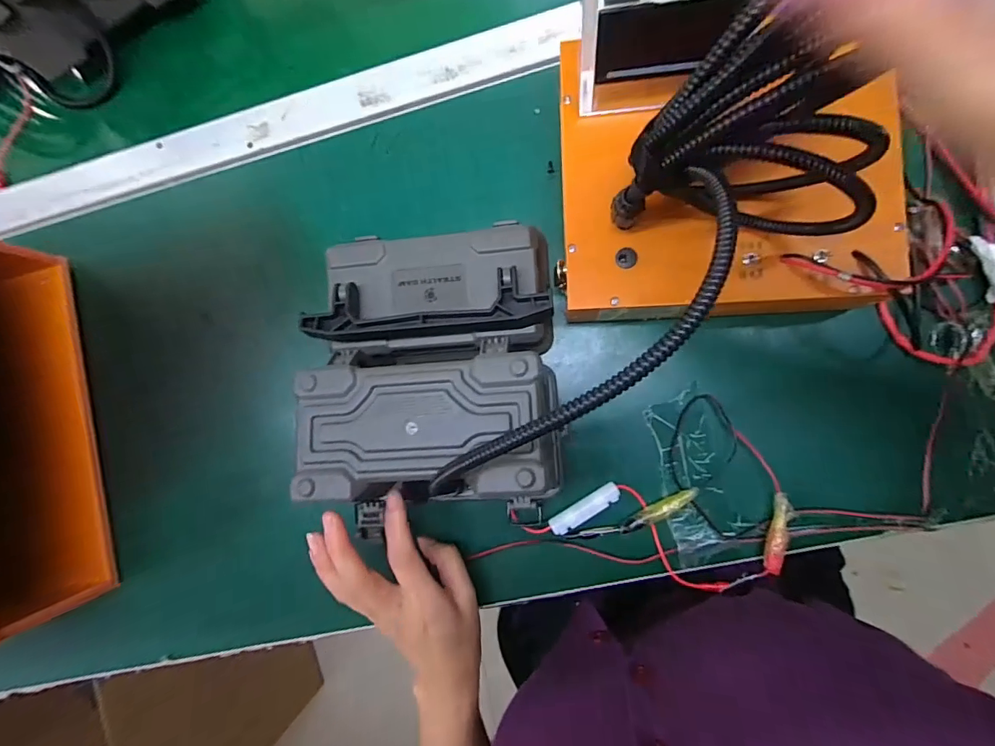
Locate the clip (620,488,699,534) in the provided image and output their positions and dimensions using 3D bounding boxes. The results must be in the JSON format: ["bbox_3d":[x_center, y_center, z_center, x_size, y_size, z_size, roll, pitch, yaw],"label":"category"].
[{"bbox_3d":[0.116,0.099,0.334,0.059,0.016,0.009,-31,83,6],"label":"clip"}]

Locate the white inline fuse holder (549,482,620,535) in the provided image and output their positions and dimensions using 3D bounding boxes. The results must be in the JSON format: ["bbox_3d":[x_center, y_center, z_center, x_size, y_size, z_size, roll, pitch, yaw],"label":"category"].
[{"bbox_3d":[0.064,0.099,0.337,0.055,0.012,0.014,-31,83,6],"label":"white inline fuse holder"}]

